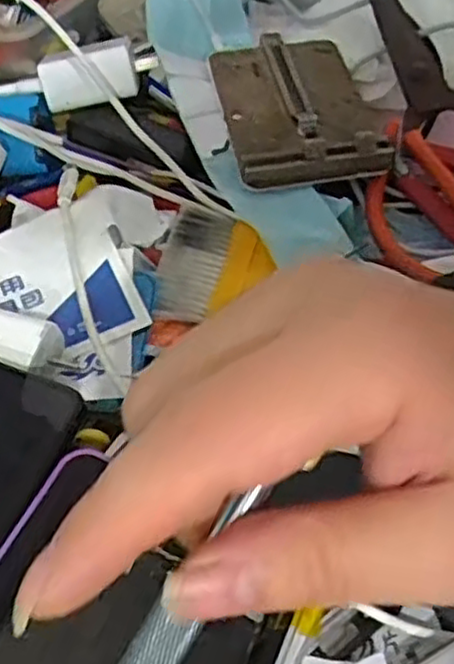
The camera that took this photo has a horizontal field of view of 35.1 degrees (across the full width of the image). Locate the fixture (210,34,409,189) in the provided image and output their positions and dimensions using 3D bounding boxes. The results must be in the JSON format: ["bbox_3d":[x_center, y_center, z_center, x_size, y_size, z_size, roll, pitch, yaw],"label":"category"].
[{"bbox_3d":[0.045,-0.127,0.401,0.093,0.024,0.116,-10,53,-3],"label":"fixture"}]

